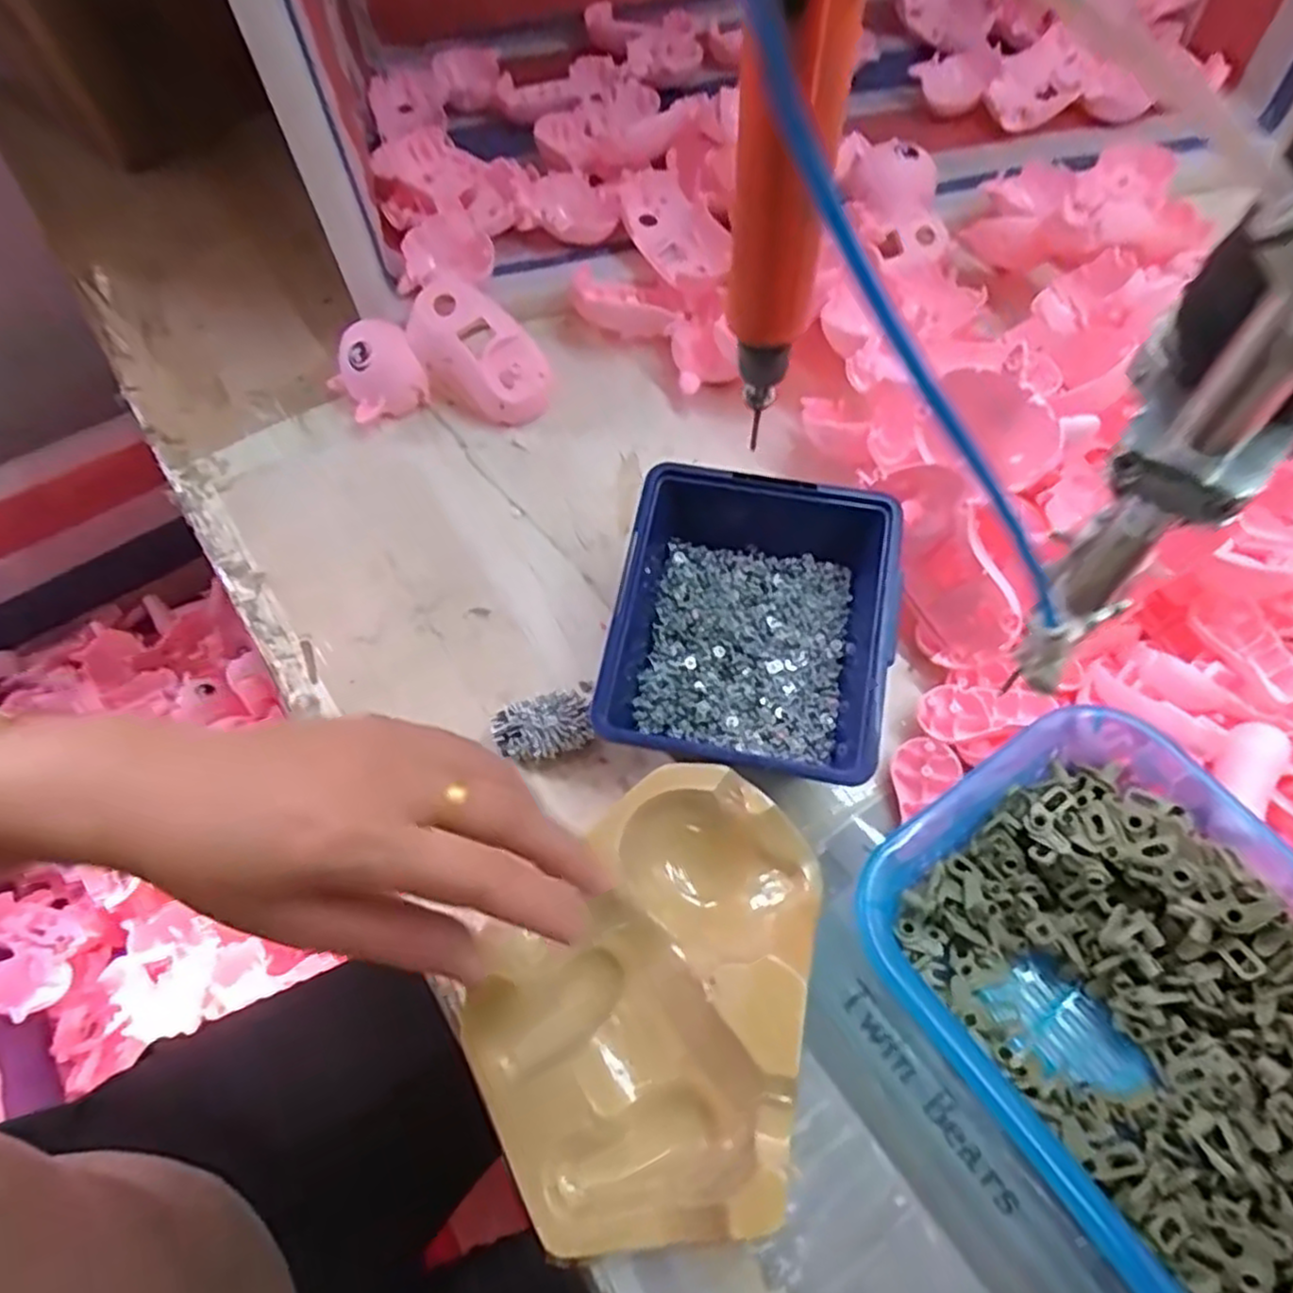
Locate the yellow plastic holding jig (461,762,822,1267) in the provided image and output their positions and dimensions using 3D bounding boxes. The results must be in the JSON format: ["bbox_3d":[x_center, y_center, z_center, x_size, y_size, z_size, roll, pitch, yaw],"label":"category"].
[{"bbox_3d":[0.000,0.149,0.336,0.139,0.038,0.193,12,62,9],"label":"yellow plastic holding jig"}]

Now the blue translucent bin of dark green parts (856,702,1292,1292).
[{"bbox_3d":[0.234,0.162,0.328,0.184,0.068,0.252,-30,64,-14],"label":"blue translucent bin of dark green parts"}]

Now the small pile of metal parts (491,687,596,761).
[{"bbox_3d":[-0.058,0.046,0.425,0.053,0.020,0.033,-12,61,-5],"label":"small pile of metal parts"}]

